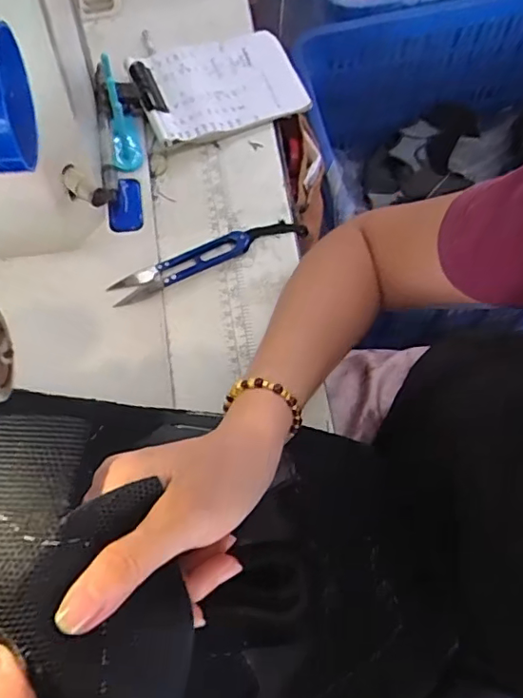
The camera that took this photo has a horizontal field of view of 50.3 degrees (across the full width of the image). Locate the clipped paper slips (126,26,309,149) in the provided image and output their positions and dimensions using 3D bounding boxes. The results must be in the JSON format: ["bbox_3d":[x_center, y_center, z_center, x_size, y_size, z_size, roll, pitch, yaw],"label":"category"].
[{"bbox_3d":[-0.038,-0.247,0.516,0.145,0.018,0.108,-23,70,-6],"label":"clipped paper slips"}]

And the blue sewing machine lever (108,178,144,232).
[{"bbox_3d":[-0.118,-0.126,0.483,0.026,0.010,0.052,-8,69,0],"label":"blue sewing machine lever"}]

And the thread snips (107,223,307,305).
[{"bbox_3d":[-0.041,-0.077,0.457,0.167,0.007,0.028,-23,70,-6],"label":"thread snips"}]

